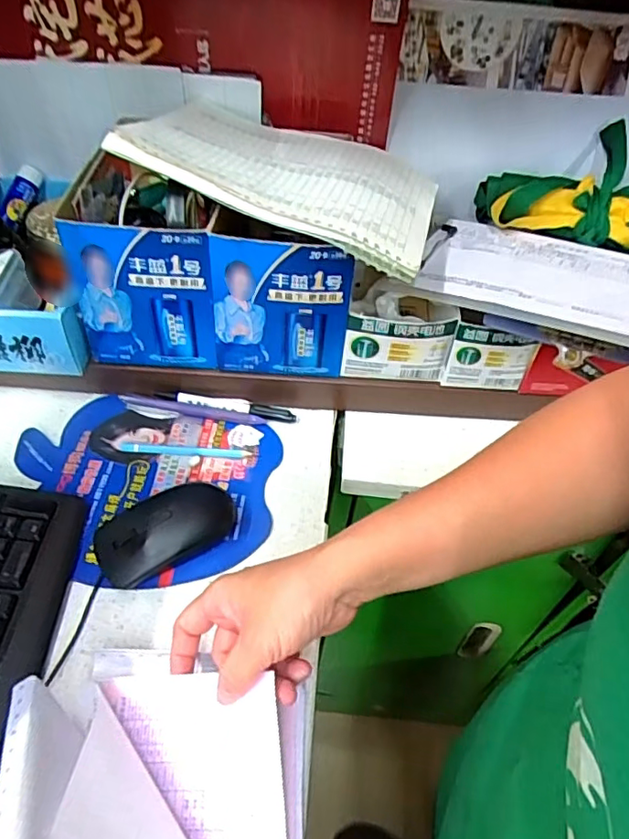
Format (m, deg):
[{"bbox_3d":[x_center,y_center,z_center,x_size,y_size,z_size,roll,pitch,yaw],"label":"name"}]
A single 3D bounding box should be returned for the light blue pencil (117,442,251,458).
[{"bbox_3d":[-0.119,0.029,0.520,0.120,0.008,0.012,5,47,-1],"label":"light blue pencil"}]

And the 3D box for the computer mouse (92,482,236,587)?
[{"bbox_3d":[-0.119,0.087,0.456,0.110,0.036,0.059,-23,54,-25],"label":"computer mouse"}]

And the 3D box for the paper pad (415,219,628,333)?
[{"bbox_3d":[0.210,-0.129,0.503,0.218,0.006,0.134,20,46,25],"label":"paper pad"}]

